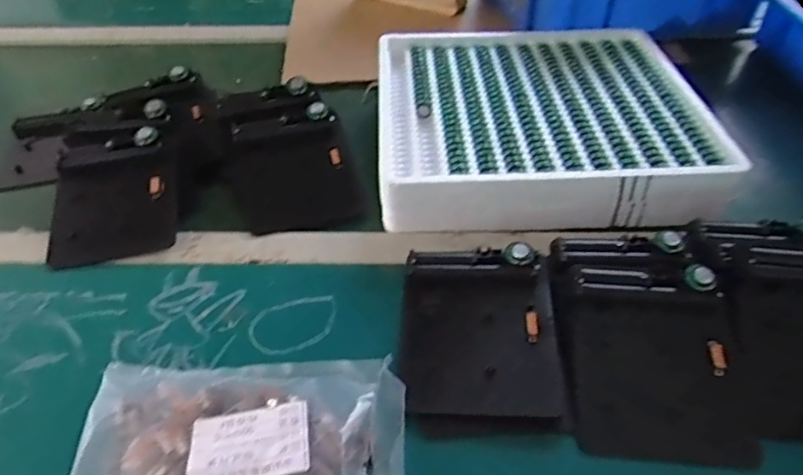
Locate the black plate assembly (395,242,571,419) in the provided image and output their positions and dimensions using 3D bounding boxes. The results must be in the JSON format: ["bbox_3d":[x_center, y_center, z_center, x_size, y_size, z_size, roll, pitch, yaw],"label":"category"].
[{"bbox_3d":[0.057,0.062,0.391,0.112,0.033,0.125,2,45,3],"label":"black plate assembly"}]

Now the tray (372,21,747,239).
[{"bbox_3d":[0.137,-0.127,0.565,0.317,0.056,0.304,-4,44,-2],"label":"tray"}]

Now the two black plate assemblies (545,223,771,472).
[{"bbox_3d":[0.169,0.070,0.380,0.111,0.029,0.162,-5,66,7],"label":"two black plate assemblies"}]

